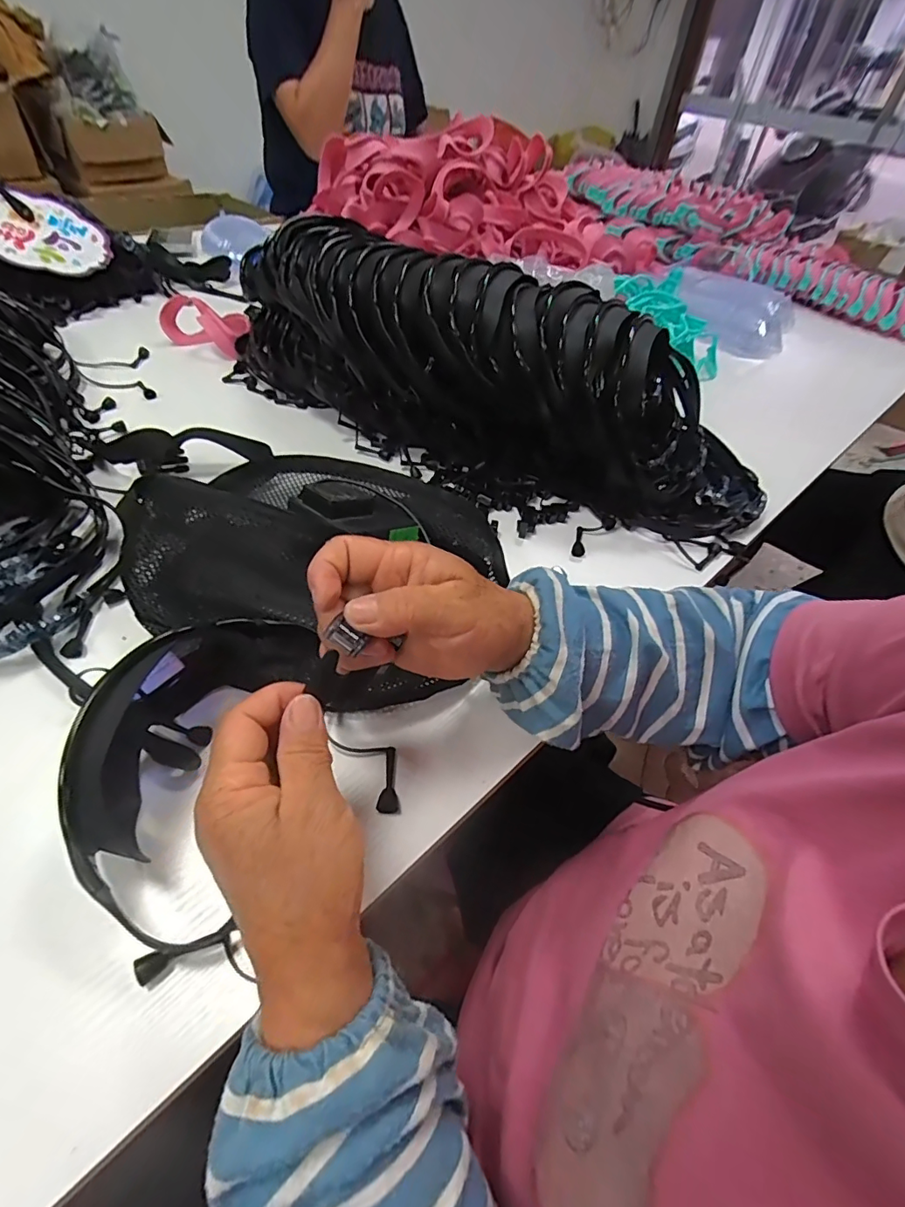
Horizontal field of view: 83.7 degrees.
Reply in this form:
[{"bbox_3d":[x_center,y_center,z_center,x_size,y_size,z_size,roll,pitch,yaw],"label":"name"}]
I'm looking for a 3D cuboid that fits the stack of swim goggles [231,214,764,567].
[{"bbox_3d":[0.011,-0.254,0.522,0.576,0.156,0.207,25,49,22],"label":"stack of swim goggles"}]

